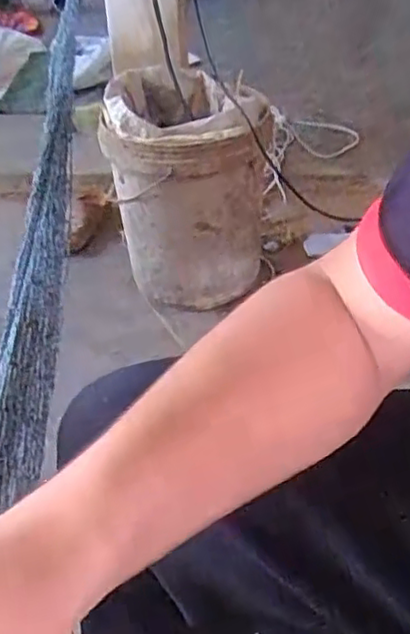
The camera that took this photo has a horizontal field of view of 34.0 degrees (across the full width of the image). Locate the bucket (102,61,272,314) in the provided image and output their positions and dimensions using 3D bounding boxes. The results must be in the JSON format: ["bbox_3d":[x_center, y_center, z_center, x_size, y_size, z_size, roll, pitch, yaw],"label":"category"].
[{"bbox_3d":[-0.027,-0.239,1.214,0.253,0.369,0.238,-1,39,1],"label":"bucket"}]

